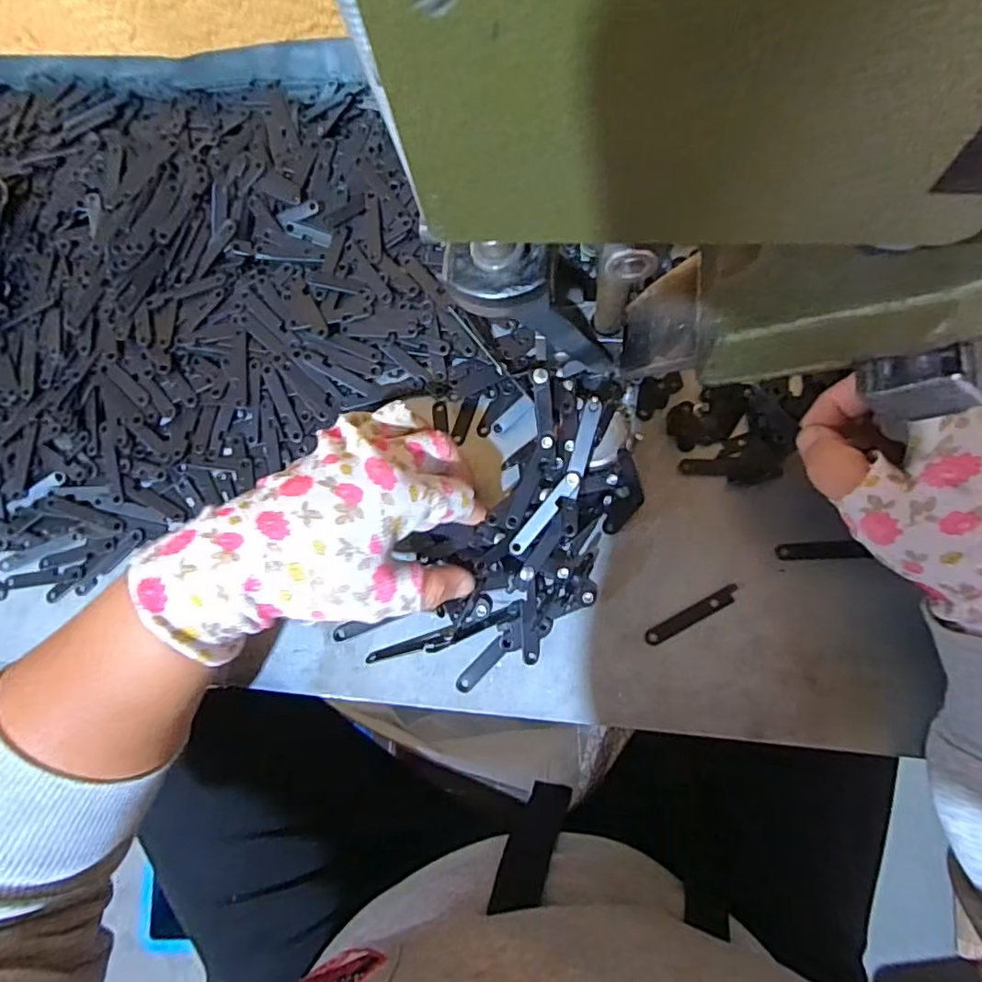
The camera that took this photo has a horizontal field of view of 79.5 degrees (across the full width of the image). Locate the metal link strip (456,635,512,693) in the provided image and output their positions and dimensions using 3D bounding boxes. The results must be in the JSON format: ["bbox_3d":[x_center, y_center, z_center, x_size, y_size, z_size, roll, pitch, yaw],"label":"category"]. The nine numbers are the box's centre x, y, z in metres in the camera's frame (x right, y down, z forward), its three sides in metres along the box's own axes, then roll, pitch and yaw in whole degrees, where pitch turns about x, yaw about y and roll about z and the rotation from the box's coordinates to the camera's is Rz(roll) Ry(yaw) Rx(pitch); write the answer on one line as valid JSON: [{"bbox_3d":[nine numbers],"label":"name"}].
[{"bbox_3d":[-0.004,0.092,0.312,0.038,0.004,0.007,-44,81,0],"label":"metal link strip"}]

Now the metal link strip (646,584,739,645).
[{"bbox_3d":[0.105,0.064,0.308,0.053,0.004,0.009,-29,81,2],"label":"metal link strip"}]

